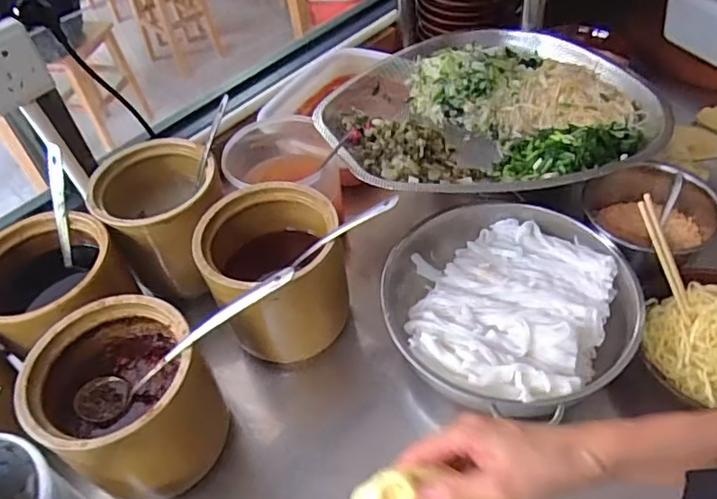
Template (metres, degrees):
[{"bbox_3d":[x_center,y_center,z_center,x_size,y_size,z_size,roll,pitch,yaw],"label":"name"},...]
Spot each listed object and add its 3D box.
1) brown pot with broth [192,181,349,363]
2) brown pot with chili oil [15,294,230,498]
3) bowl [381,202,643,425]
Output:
[{"bbox_3d":[-0.100,0.025,0.690,0.151,0.161,0.151,-3,49,4],"label":"brown pot with broth"},{"bbox_3d":[-0.232,0.154,0.585,0.152,0.150,0.156,-3,49,4],"label":"brown pot with chili oil"},{"bbox_3d":[0.163,0.067,0.680,0.278,0.096,0.272,-3,49,4],"label":"bowl"}]

